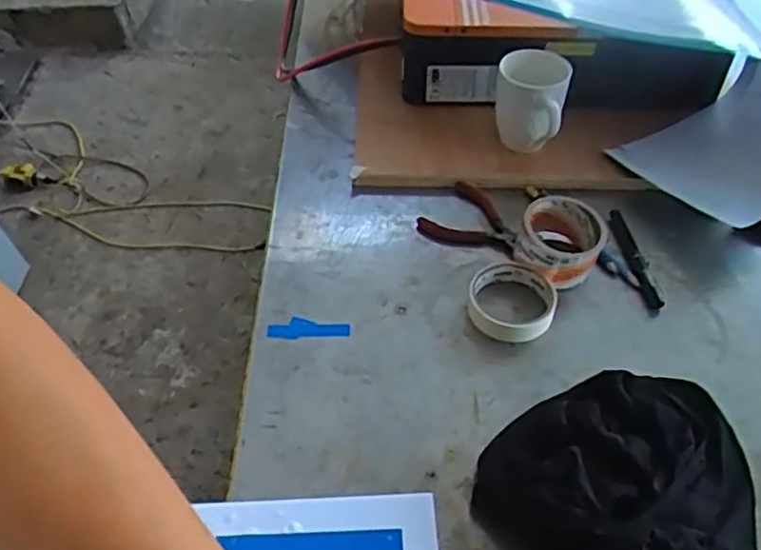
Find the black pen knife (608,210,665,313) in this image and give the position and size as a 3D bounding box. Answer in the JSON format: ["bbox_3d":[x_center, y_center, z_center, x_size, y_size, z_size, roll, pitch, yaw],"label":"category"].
[{"bbox_3d":[0.274,-0.019,0.757,0.021,0.010,0.138,-5,47,-4],"label":"black pen knife"}]

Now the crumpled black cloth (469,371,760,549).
[{"bbox_3d":[0.206,0.165,0.557,0.231,0.056,0.211,-29,52,-24],"label":"crumpled black cloth"}]

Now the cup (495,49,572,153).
[{"bbox_3d":[0.176,-0.198,0.835,0.079,0.111,0.078,6,47,7],"label":"cup"}]

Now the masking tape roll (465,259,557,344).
[{"bbox_3d":[0.131,0.027,0.708,0.088,0.020,0.084,-1,46,1],"label":"masking tape roll"}]

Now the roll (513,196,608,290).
[{"bbox_3d":[0.188,-0.034,0.741,0.085,0.052,0.089,-1,46,1],"label":"roll"}]

